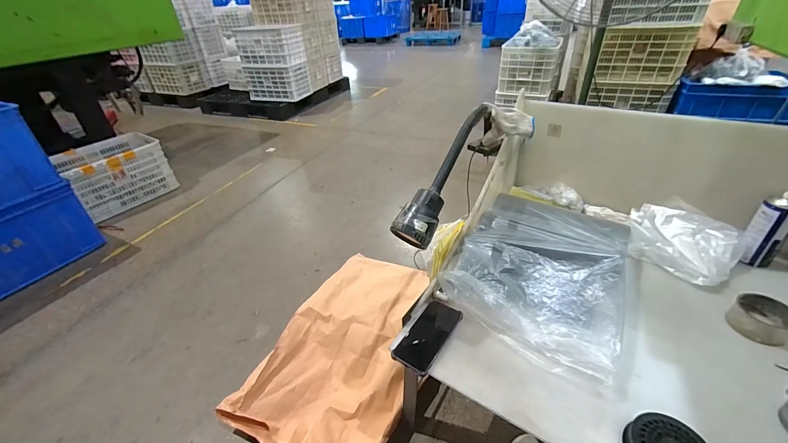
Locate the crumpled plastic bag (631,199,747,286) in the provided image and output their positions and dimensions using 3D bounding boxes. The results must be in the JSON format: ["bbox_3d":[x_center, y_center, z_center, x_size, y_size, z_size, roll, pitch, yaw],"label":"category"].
[{"bbox_3d":[0.672,0.041,0.793,0.168,0.082,0.221,-26,41,-28],"label":"crumpled plastic bag"}]

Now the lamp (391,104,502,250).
[{"bbox_3d":[0.114,-0.110,0.671,0.076,0.152,0.409,14,39,23],"label":"lamp"}]

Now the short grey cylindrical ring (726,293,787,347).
[{"bbox_3d":[0.685,0.179,0.619,0.094,0.043,0.086,-27,41,-29],"label":"short grey cylindrical ring"}]

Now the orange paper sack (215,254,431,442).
[{"bbox_3d":[-0.143,0.388,1.035,0.419,0.103,0.669,10,37,18],"label":"orange paper sack"}]

